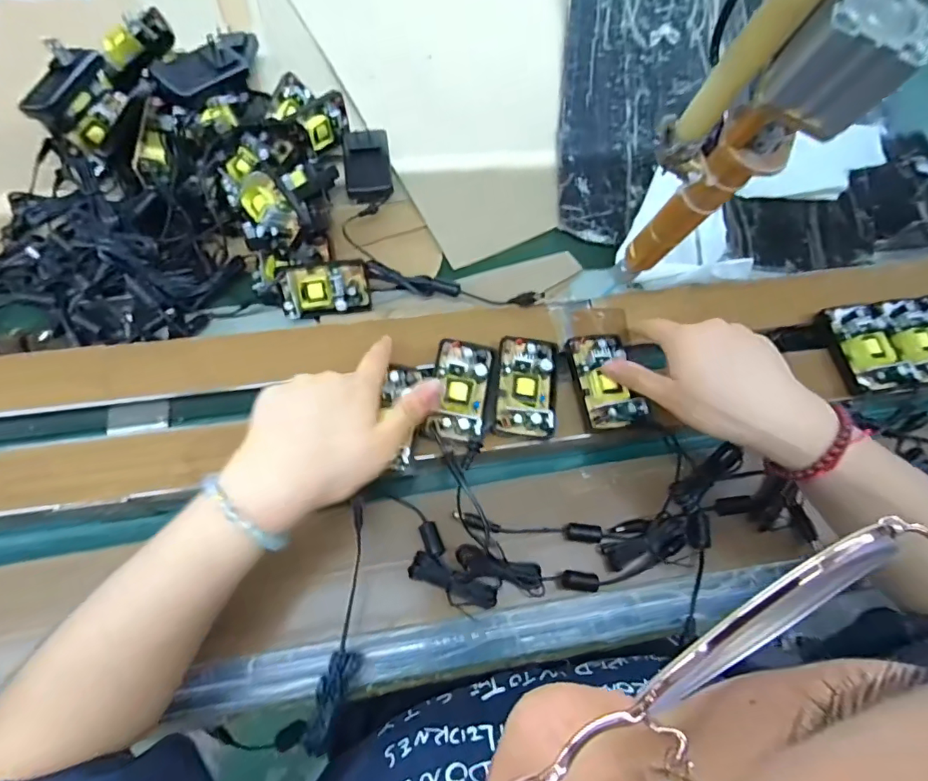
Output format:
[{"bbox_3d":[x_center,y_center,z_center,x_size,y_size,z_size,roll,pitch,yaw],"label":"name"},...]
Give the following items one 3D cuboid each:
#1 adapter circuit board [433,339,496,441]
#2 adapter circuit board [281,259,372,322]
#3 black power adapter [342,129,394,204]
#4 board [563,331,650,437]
[{"bbox_3d":[-0.001,-0.003,0.381,0.045,0.025,0.079,9,69,1],"label":"adapter circuit board"},{"bbox_3d":[-0.126,-0.090,0.449,0.078,0.048,0.027,-12,29,-11],"label":"adapter circuit board"},{"bbox_3d":[-0.100,-0.234,0.512,0.046,0.030,0.075,-6,70,-5],"label":"black power adapter"},{"bbox_3d":[0.112,-0.009,0.391,0.046,0.021,0.081,-7,70,-5],"label":"board"}]

